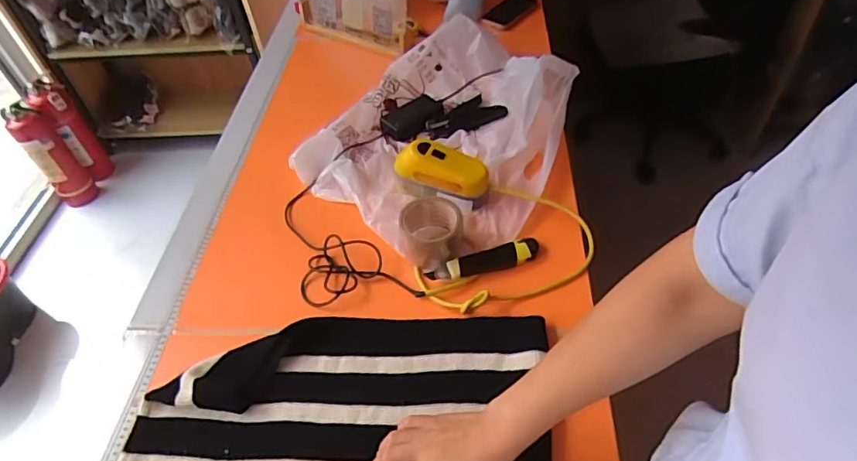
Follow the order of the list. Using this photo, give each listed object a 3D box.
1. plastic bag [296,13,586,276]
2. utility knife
[{"bbox_3d":[0.045,-0.188,0.966,0.391,0.098,0.535,27,56,27],"label":"plastic bag"},{"bbox_3d":[0.080,0.043,0.793,0.172,0.023,0.037,-16,49,-9],"label":"utility knife"}]

